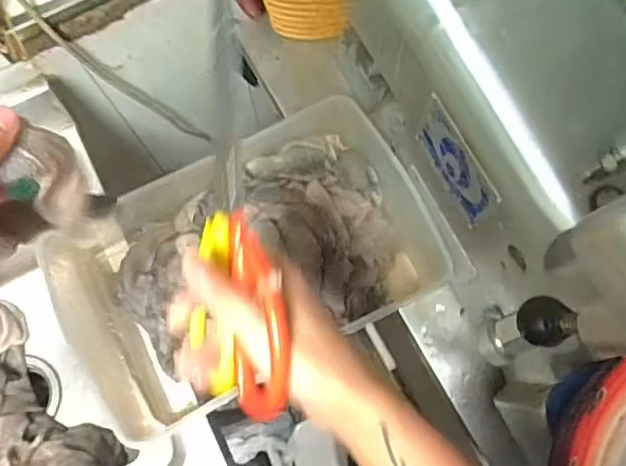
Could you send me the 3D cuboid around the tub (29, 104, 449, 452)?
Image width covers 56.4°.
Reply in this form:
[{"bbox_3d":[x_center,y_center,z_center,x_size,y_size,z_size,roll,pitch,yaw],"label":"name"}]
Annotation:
[{"bbox_3d":[-0.066,0.021,0.623,0.364,0.115,0.247,-27,77,-6],"label":"tub"}]

